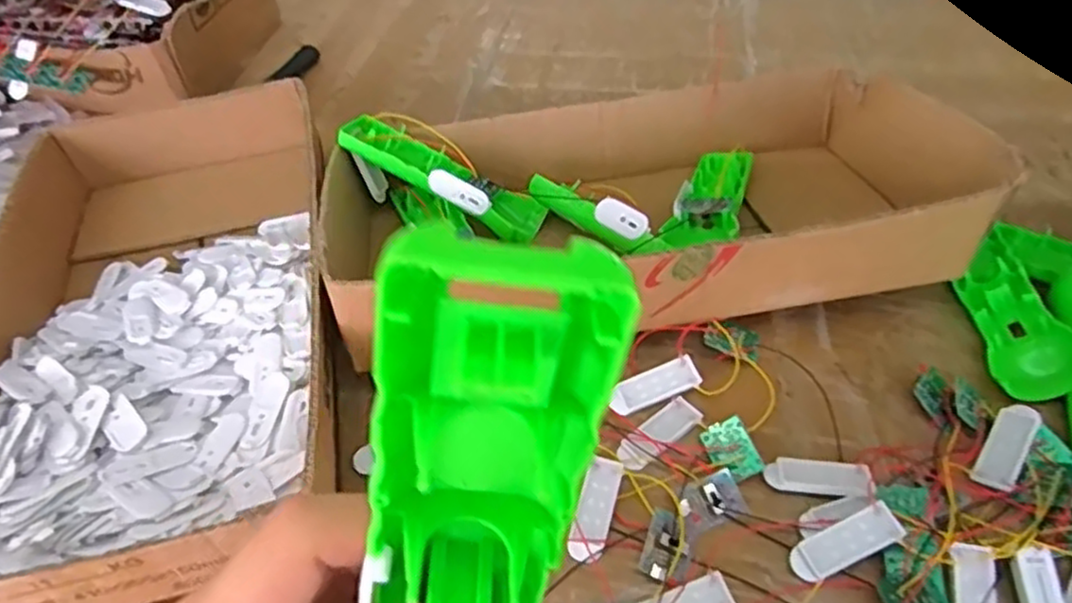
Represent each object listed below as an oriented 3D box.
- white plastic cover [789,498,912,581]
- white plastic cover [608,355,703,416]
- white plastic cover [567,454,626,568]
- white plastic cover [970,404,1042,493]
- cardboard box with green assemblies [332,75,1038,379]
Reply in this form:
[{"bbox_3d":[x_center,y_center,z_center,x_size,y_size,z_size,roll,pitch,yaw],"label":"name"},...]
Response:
[{"bbox_3d":[0.162,0.126,0.378,0.059,0.006,0.021,-27,48,-1],"label":"white plastic cover"},{"bbox_3d":[0.074,0.052,0.450,0.057,0.013,0.020,-16,48,-11],"label":"white plastic cover"},{"bbox_3d":[0.034,0.114,0.400,0.019,0.009,0.059,13,49,15],"label":"white plastic cover"},{"bbox_3d":[0.271,0.083,0.414,0.021,0.008,0.055,28,73,27],"label":"white plastic cover"},{"bbox_3d":[0.118,-0.079,0.524,0.356,0.101,0.215,-8,47,-4],"label":"cardboard box with green assemblies"}]

